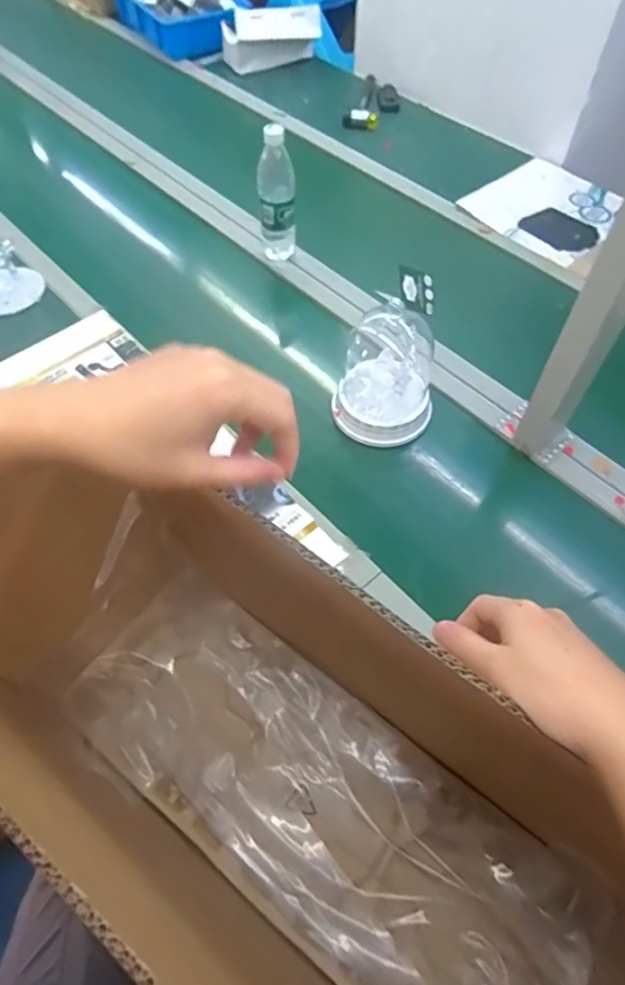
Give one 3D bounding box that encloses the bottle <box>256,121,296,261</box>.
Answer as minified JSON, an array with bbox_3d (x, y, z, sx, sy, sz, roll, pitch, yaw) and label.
[{"bbox_3d":[-0.065,-0.532,1.015,0.068,0.217,0.059,-6,58,-4],"label":"bottle"}]

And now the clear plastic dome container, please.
[{"bbox_3d":[0.108,-0.184,0.814,0.138,0.183,0.141,6,58,4],"label":"clear plastic dome container"}]

